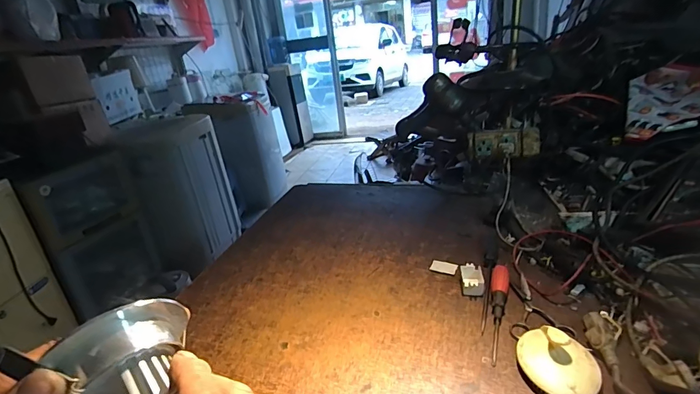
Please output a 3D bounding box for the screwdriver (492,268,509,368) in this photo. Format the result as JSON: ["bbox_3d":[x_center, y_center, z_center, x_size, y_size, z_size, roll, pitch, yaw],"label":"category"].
[{"bbox_3d":[0.193,0.142,0.503,0.022,0.022,0.173,2,24,21],"label":"screwdriver"}]

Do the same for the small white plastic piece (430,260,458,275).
[{"bbox_3d":[0.149,0.110,0.614,0.040,0.005,0.029,11,38,30],"label":"small white plastic piece"}]

